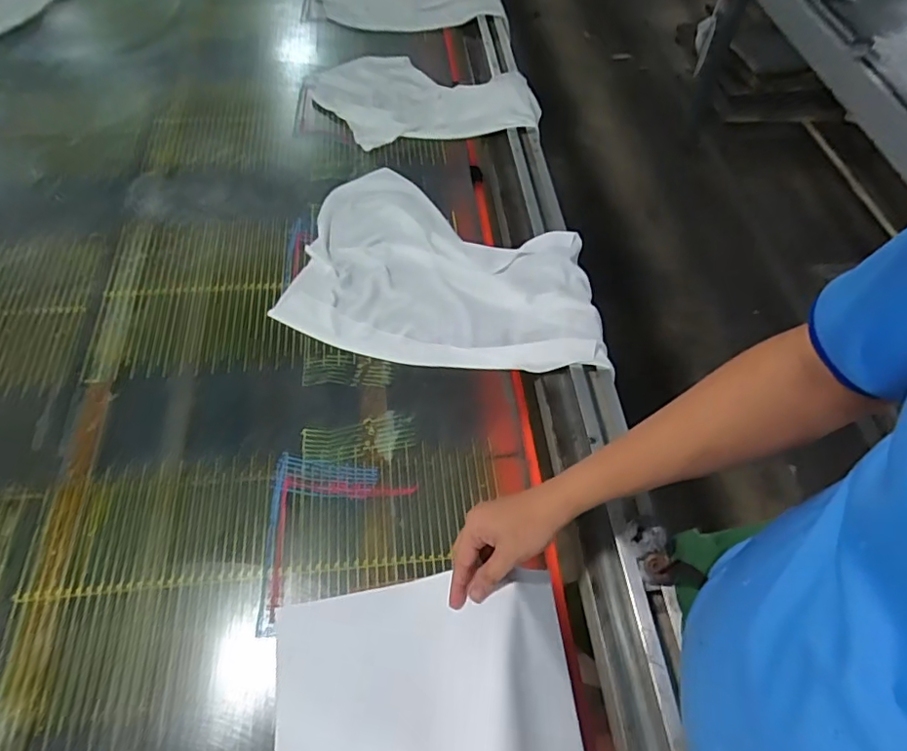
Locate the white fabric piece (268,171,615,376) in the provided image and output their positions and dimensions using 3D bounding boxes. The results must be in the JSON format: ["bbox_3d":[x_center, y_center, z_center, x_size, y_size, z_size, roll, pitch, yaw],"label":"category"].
[{"bbox_3d":[0.002,-0.159,0.784,0.436,0.069,0.323,13,58,5],"label":"white fabric piece"}]

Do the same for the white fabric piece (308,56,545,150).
[{"bbox_3d":[-0.056,-0.520,1.015,0.406,0.055,0.251,-1,58,-4],"label":"white fabric piece"}]

